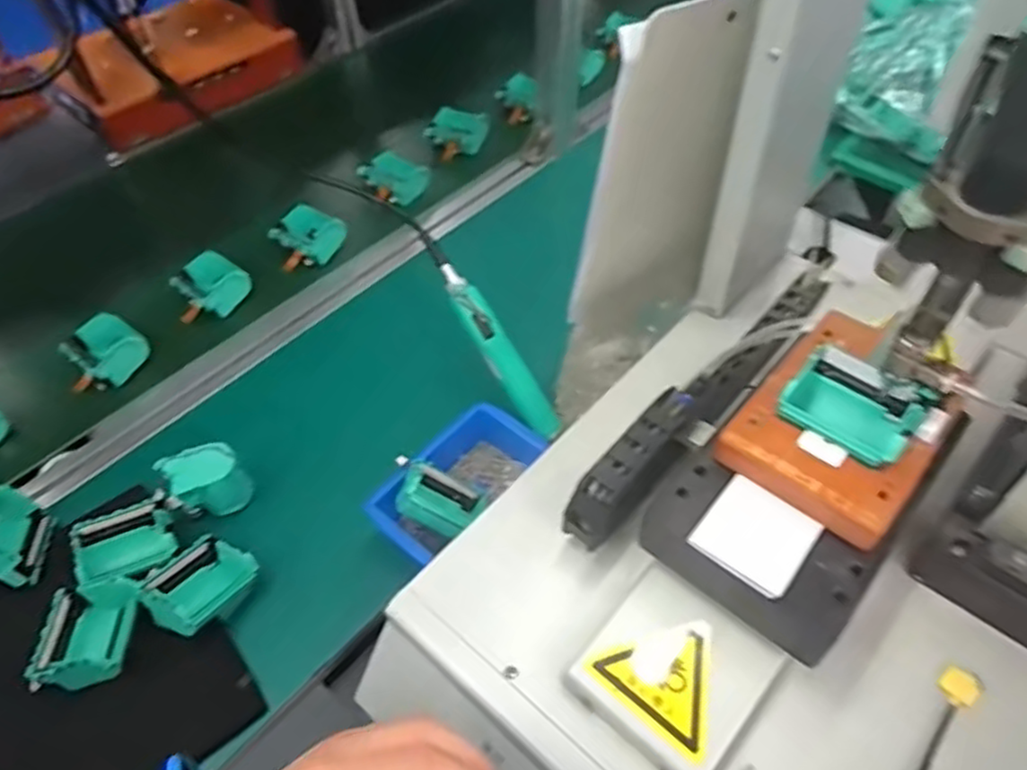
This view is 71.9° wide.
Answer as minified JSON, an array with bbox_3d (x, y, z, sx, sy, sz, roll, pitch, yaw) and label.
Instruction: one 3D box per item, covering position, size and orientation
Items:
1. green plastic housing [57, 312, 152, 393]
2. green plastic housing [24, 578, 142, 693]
[{"bbox_3d":[-0.422,-0.028,0.734,0.078,0.052,0.071,-36,57,-24],"label":"green plastic housing"},{"bbox_3d":[-0.316,0.184,0.526,0.061,0.034,0.073,-2,50,1],"label":"green plastic housing"}]

